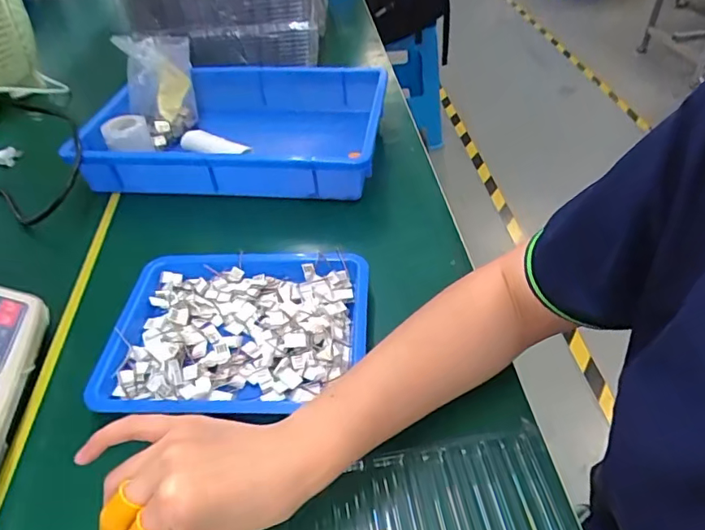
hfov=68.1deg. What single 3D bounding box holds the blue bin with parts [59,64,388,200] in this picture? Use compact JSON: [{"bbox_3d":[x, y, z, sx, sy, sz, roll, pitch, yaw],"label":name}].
[{"bbox_3d":[-0.141,-0.172,0.692,0.356,0.084,0.246,4,43,8],"label":"blue bin with parts"}]

